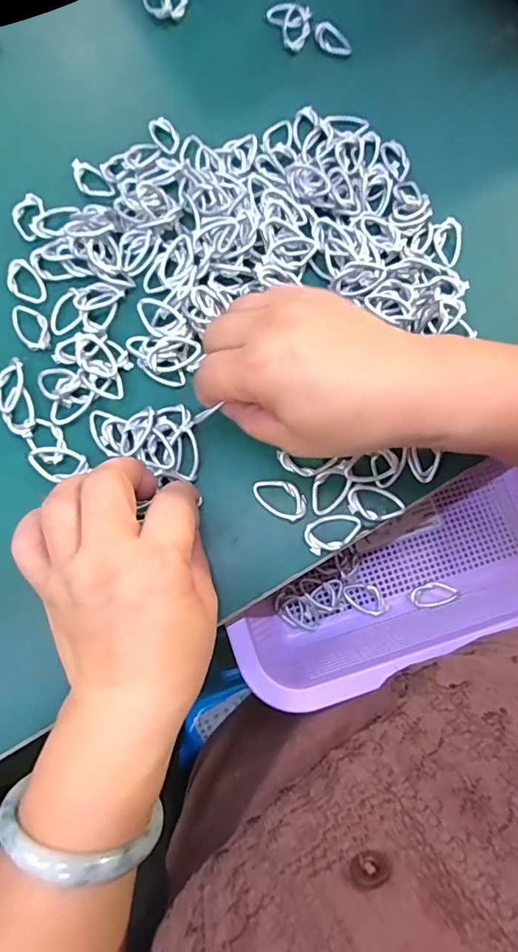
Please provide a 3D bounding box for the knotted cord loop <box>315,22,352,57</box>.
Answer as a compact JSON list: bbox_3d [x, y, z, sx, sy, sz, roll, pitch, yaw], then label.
[{"bbox_3d":[0.052,-0.312,0.352,0.018,0.004,0.031,-38,80,-9],"label":"knotted cord loop"}]

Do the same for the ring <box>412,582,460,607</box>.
[{"bbox_3d":[0.124,0.084,0.349,0.031,0.004,0.017,-19,52,1],"label":"ring"}]

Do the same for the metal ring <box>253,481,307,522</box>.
[{"bbox_3d":[0.012,0.012,0.273,0.031,0.004,0.019,39,79,8],"label":"metal ring"}]

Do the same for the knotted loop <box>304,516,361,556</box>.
[{"bbox_3d":[0.041,0.031,0.269,0.031,0.004,0.018,-18,78,-5],"label":"knotted loop"}]

